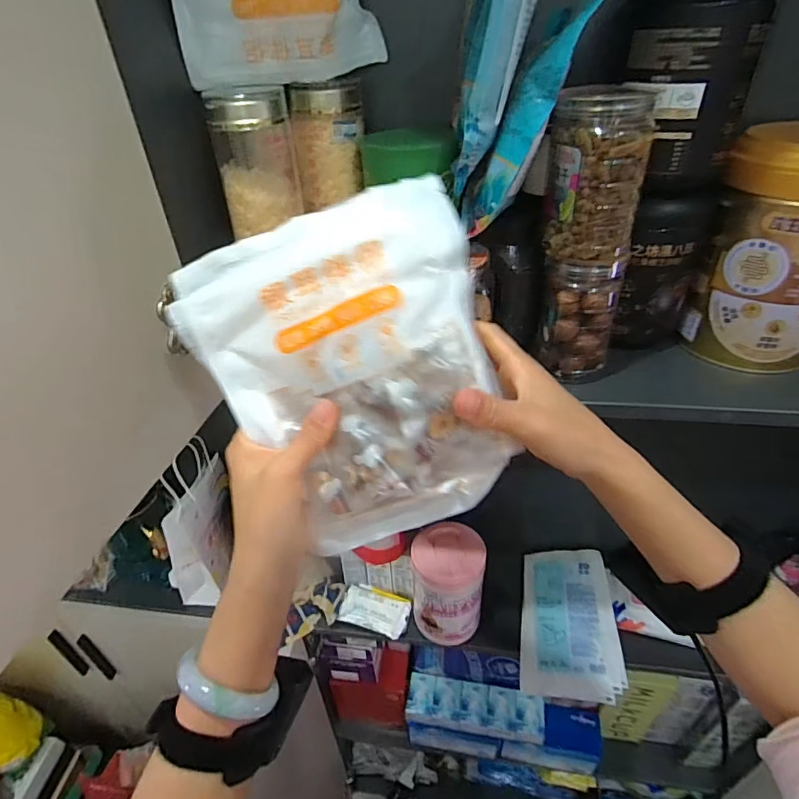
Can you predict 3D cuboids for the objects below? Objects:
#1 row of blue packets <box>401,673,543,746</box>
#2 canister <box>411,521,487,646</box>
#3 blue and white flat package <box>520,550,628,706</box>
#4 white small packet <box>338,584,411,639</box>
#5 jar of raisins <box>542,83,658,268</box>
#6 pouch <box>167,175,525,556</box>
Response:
[{"bbox_3d":[0.147,0.614,0.974,0.257,0.065,0.083,6,50,6],"label":"row of blue packets"},{"bbox_3d":[0.071,0.269,0.720,0.097,0.176,0.100,2,37,7],"label":"canister"},{"bbox_3d":[0.256,0.331,0.743,0.137,0.018,0.218,-4,47,21],"label":"blue and white flat package"},{"bbox_3d":[-0.037,0.325,0.766,0.102,0.020,0.071,10,39,18],"label":"white small packet"},{"bbox_3d":[0.158,-0.180,0.401,0.072,0.120,0.074,8,38,15],"label":"jar of raisins"},{"bbox_3d":[-0.027,-0.011,0.316,0.181,0.208,0.023,-20,7,9],"label":"pouch"}]

